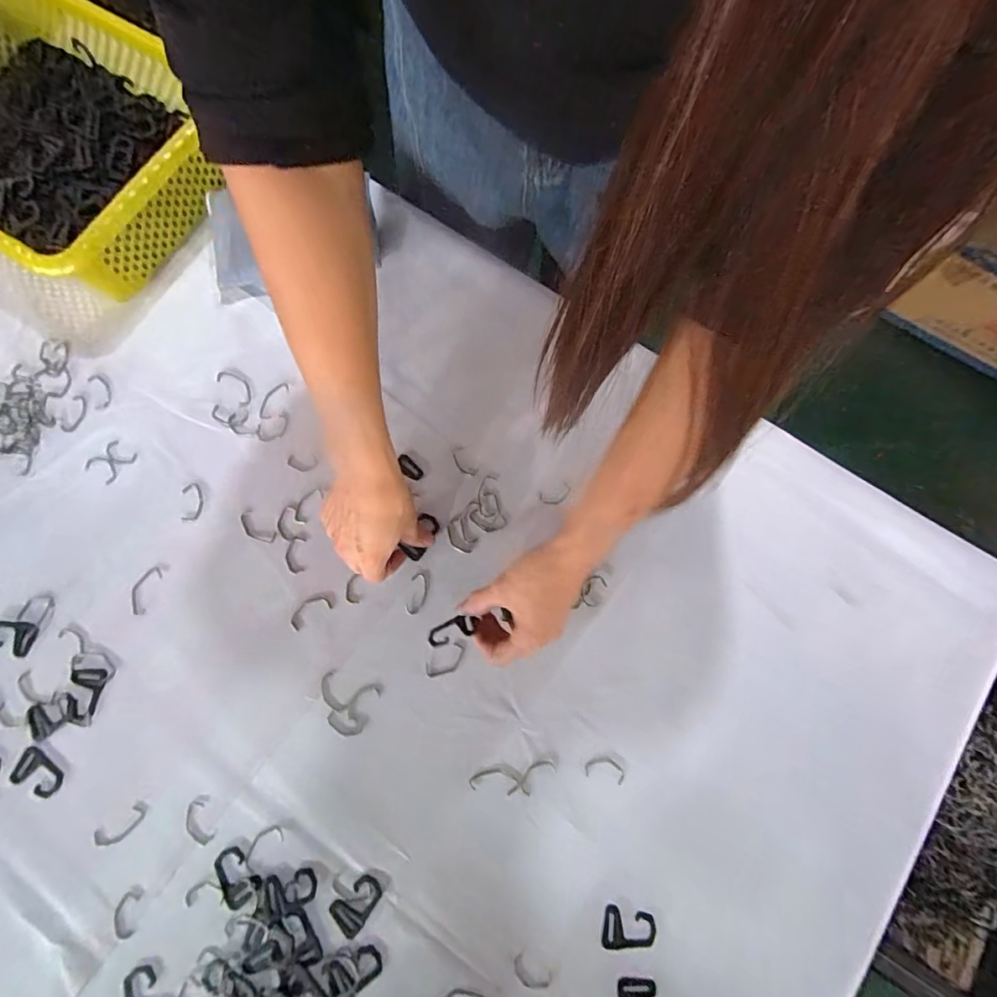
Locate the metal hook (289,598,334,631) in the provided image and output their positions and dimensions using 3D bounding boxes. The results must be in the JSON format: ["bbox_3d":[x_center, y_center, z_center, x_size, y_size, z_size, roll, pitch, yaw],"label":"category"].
[{"bbox_3d":[-0.172,0.102,0.444,0.039,0.004,0.019,-33,79,-8],"label":"metal hook"}]

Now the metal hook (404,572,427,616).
[{"bbox_3d":[-0.074,0.087,0.445,0.017,0.004,0.039,11,77,2],"label":"metal hook"}]

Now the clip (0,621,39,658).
[{"bbox_3d":[-0.435,0.121,0.433,0.044,0.004,0.028,19,77,4],"label":"clip"}]

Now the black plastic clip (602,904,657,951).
[{"bbox_3d":[0.104,0.346,0.392,0.042,0.004,0.030,8,77,1],"label":"black plastic clip"}]

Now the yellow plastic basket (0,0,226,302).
[{"bbox_3d":[-0.469,-0.375,0.504,0.351,0.093,0.250,31,78,6],"label":"yellow plastic basket"}]

